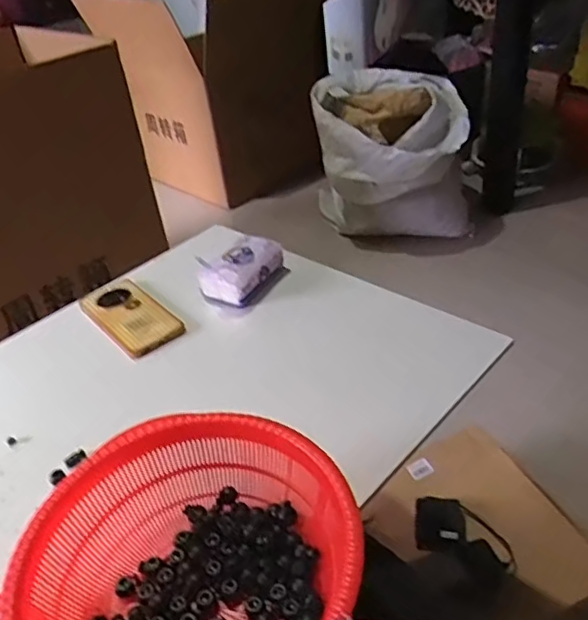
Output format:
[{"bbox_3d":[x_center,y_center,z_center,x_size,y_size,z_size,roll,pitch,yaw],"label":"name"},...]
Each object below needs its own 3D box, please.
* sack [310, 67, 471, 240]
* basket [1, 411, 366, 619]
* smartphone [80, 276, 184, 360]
[{"bbox_3d":[0.295,-0.466,1.819,0.463,0.439,0.374,1,36,12],"label":"sack"},{"bbox_3d":[-0.079,0.191,0.433,0.215,0.088,0.229,-5,36,4],"label":"basket"},{"bbox_3d":[-0.217,0.006,0.780,0.081,0.017,0.159,-30,41,-28],"label":"smartphone"}]

